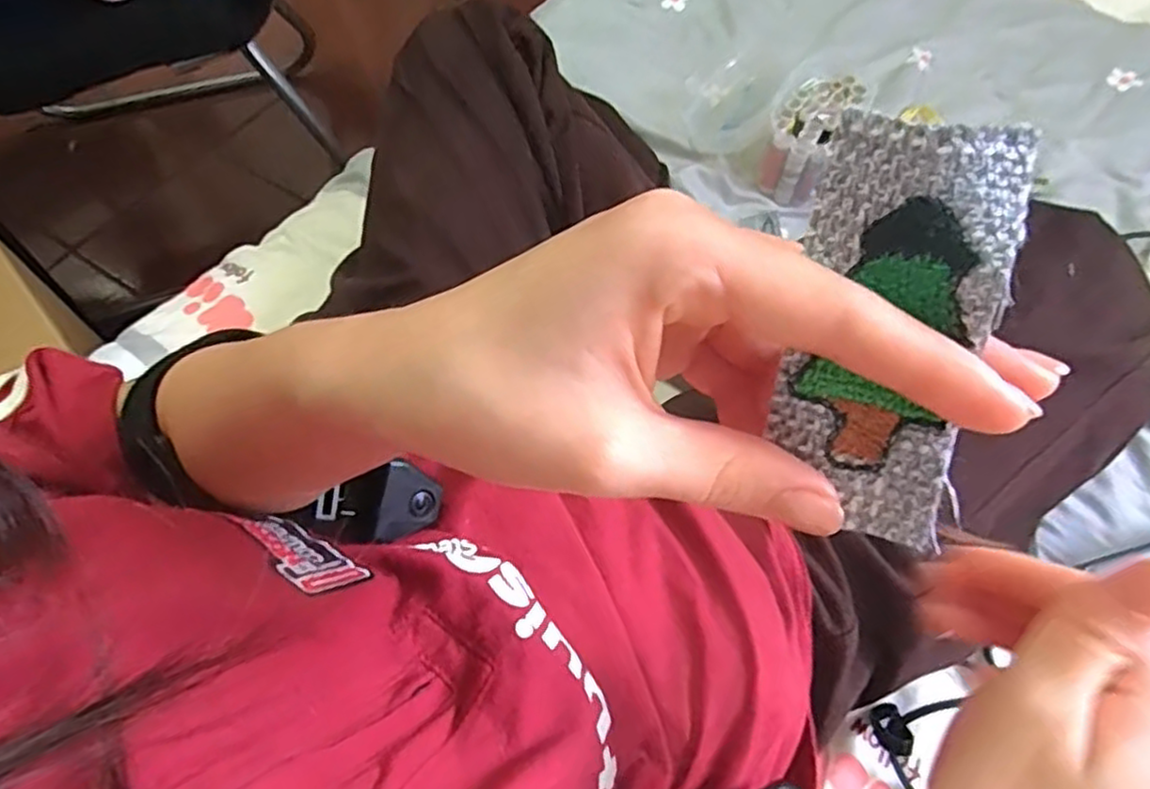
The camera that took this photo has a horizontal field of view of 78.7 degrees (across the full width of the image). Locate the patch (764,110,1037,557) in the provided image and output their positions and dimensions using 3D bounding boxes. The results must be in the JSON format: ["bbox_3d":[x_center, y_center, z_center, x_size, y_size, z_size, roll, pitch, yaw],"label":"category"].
[{"bbox_3d":[0.062,-0.011,0.140,0.036,0.080,0.008,17,27,30],"label":"patch"}]

